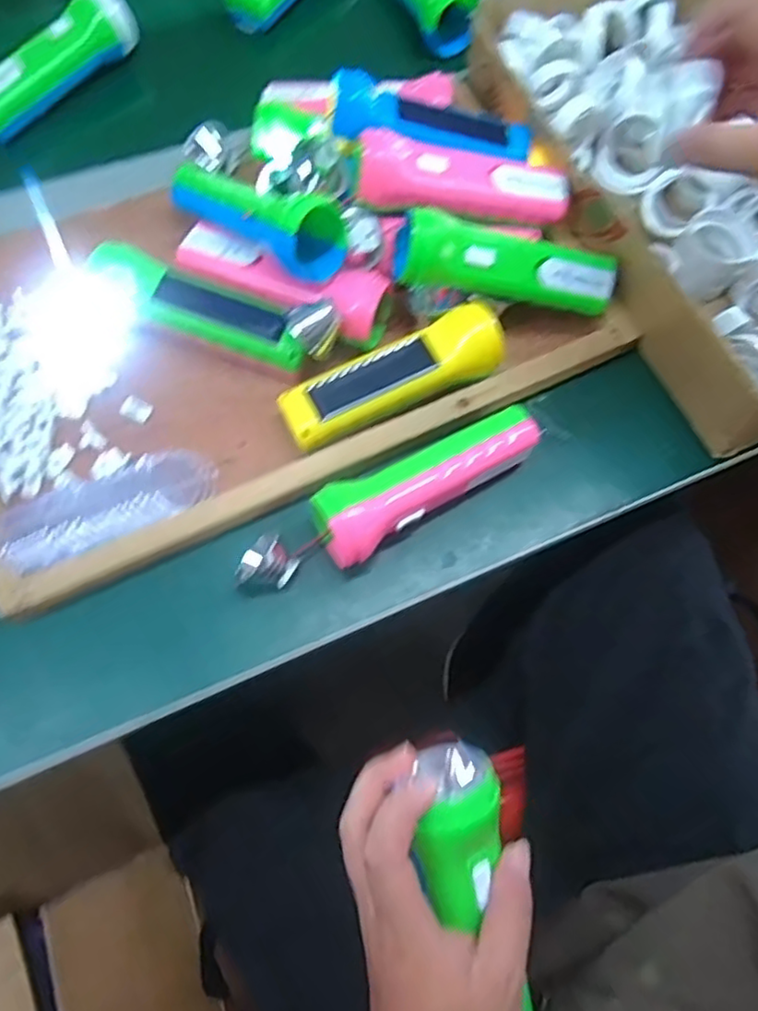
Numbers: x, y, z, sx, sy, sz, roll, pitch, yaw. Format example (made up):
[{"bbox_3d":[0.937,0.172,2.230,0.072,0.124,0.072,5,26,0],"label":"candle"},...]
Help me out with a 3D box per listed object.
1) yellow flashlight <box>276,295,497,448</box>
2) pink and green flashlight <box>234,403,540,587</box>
[{"bbox_3d":[0.008,-0.089,0.445,0.156,0.047,0.048,-24,72,-12],"label":"yellow flashlight"},{"bbox_3d":[0.010,-0.005,0.409,0.208,0.042,0.047,-28,72,-13],"label":"pink and green flashlight"}]

